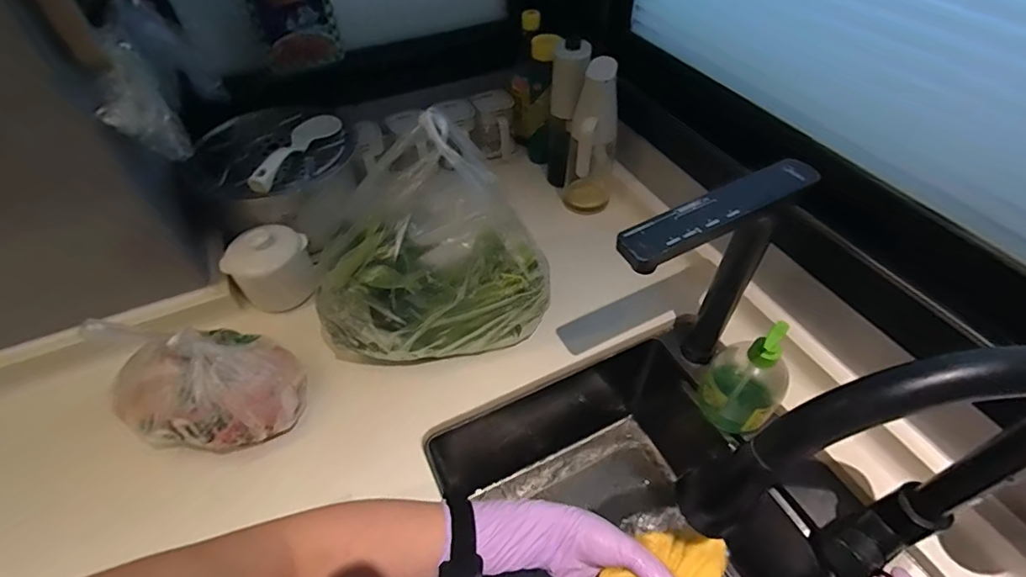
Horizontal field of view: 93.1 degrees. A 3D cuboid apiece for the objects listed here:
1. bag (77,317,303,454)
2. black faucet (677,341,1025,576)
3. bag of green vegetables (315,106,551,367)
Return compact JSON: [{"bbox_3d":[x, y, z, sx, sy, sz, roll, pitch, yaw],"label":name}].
[{"bbox_3d":[-0.361,0.107,0.563,0.205,0.108,0.137,5,50,6],"label":"bag"},{"bbox_3d":[0.265,0.143,0.358,0.262,0.304,0.050,-4,50,-2],"label":"black faucet"},{"bbox_3d":[-0.104,-0.038,0.587,0.283,0.249,0.138,-14,51,-10],"label":"bag of green vegetables"}]

